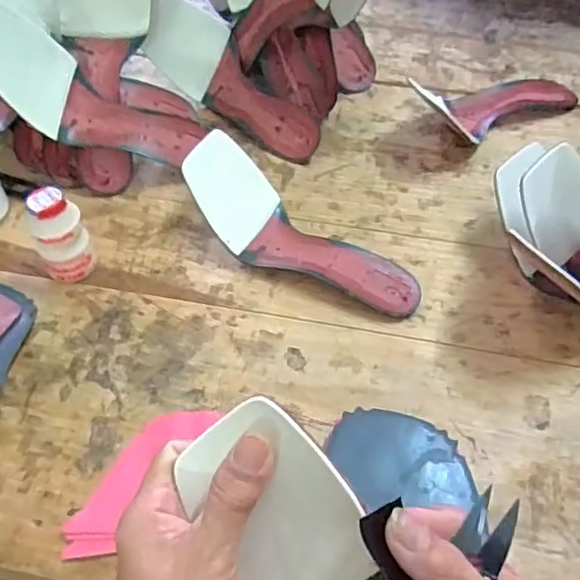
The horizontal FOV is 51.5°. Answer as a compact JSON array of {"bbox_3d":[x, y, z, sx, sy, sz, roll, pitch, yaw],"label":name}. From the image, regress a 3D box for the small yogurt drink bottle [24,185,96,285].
[{"bbox_3d":[-0.201,-0.045,0.531,0.042,0.085,0.034,-24,55,-17],"label":"small yogurt drink bottle"}]

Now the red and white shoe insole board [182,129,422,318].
[{"bbox_3d":[0.008,-0.050,0.554,0.245,0.047,0.084,33,58,9],"label":"red and white shoe insole board"}]

